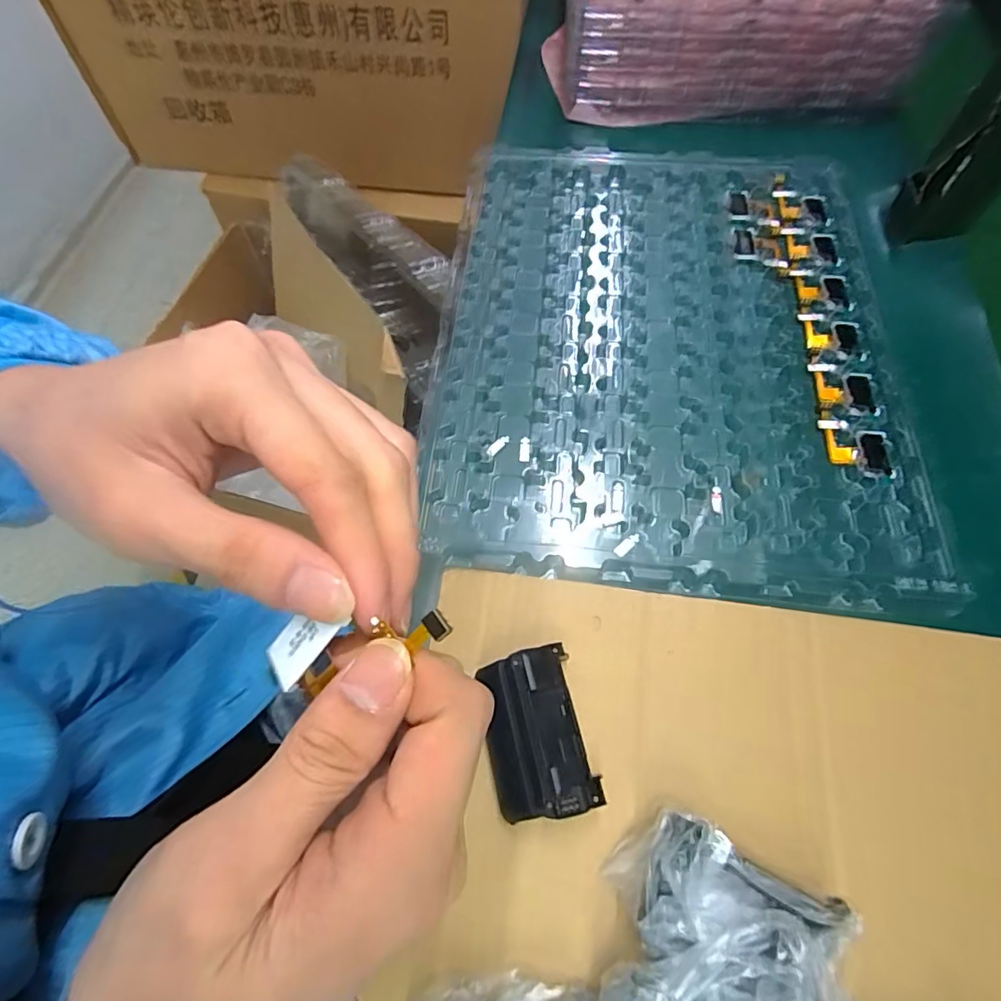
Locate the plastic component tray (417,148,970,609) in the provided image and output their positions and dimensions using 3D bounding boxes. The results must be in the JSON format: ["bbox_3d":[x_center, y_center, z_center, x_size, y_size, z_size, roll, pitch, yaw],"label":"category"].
[{"bbox_3d":[0.112,-0.117,0.375,0.298,0.015,0.366,4,64,3],"label":"plastic component tray"}]

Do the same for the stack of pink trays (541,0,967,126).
[{"bbox_3d":[0.215,-0.532,0.534,0.312,0.080,0.373,3,64,3],"label":"stack of pink trays"}]

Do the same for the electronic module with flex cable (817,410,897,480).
[{"bbox_3d":[0.217,-0.036,0.331,0.034,0.004,0.046,4,64,3],"label":"electronic module with flex cable"}]

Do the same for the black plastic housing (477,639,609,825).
[{"bbox_3d":[0.016,0.108,0.255,0.044,0.024,0.070,-13,64,-5],"label":"black plastic housing"}]

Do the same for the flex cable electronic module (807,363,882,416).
[{"bbox_3d":[0.222,-0.071,0.352,0.035,0.005,0.041,2,64,2],"label":"flex cable electronic module"}]

